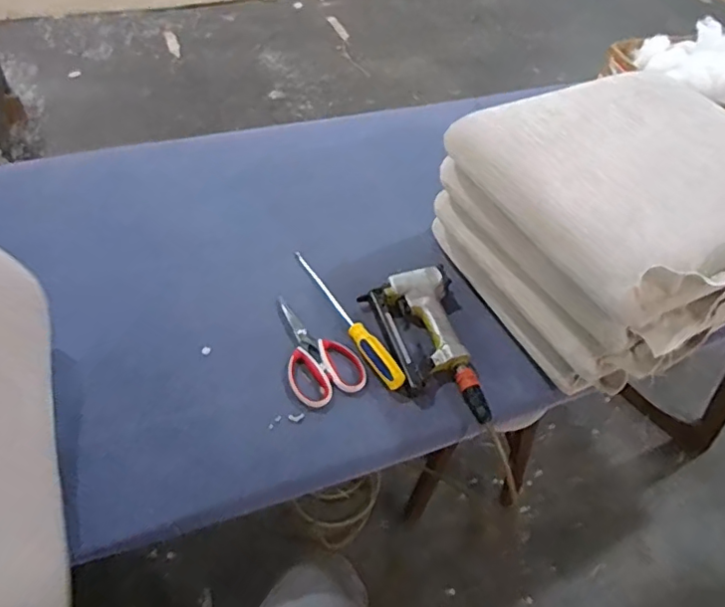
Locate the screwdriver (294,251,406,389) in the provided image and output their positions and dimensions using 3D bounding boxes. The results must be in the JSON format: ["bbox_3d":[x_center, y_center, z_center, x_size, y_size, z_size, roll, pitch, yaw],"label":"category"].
[{"bbox_3d":[-0.030,0.012,0.827,0.033,0.025,0.302,-21,54,-23],"label":"screwdriver"}]

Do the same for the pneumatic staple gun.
[{"bbox_3d":[0.105,0.056,0.782,0.128,0.043,0.246,-16,52,-19],"label":"pneumatic staple gun"}]

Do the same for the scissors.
[{"bbox_3d":[-0.073,0.059,0.784,0.097,0.010,0.186,-17,53,-20],"label":"scissors"}]

